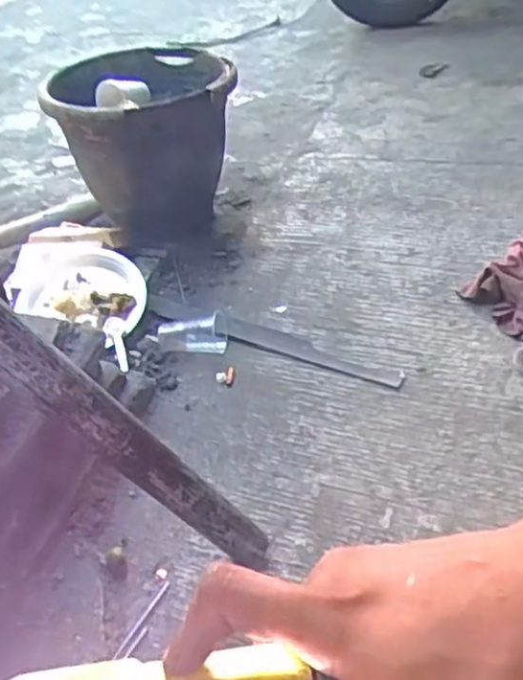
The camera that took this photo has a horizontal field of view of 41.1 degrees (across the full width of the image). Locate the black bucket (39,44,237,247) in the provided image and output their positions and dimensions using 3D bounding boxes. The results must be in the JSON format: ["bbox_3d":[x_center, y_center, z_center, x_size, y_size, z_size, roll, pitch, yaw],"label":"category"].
[{"bbox_3d":[-0.212,-0.377,1.389,0.325,0.298,0.321,-4,39,4],"label":"black bucket"}]

